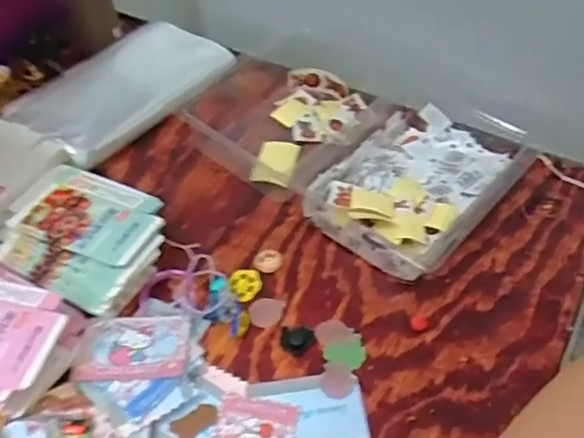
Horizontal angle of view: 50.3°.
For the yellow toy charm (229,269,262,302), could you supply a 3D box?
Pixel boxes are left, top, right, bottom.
[{"bbox_3d":[-0.041,0.057,0.552,0.028,0.007,0.029,-9,48,-6],"label":"yellow toy charm"}]

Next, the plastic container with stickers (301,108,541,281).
[{"bbox_3d":[0.127,-0.045,0.612,0.153,0.049,0.229,31,56,26],"label":"plastic container with stickers"}]

